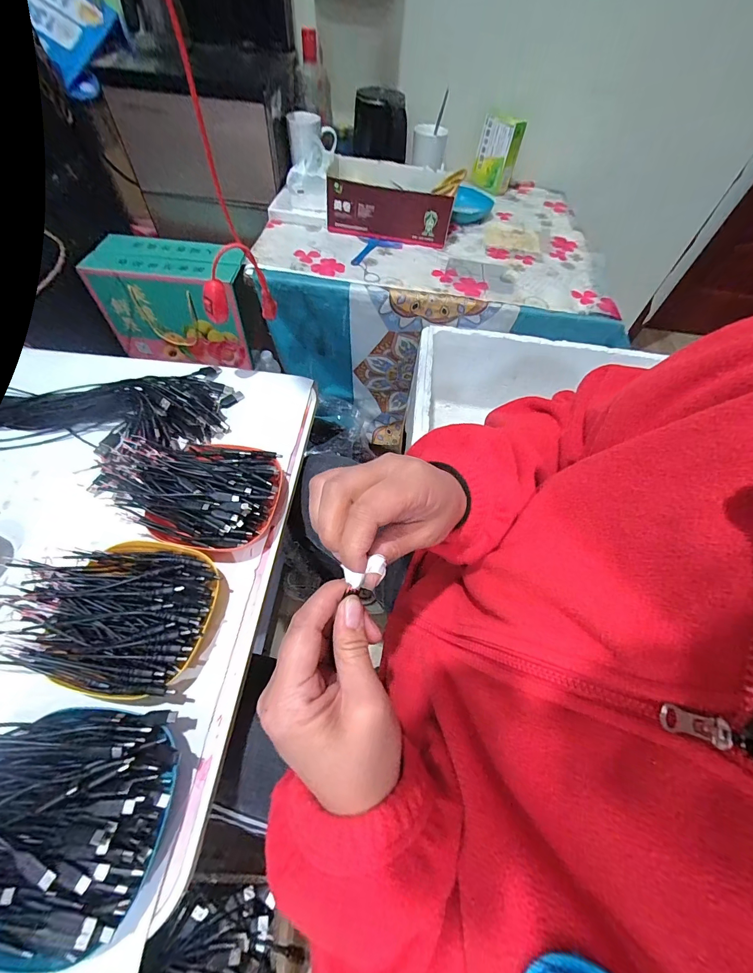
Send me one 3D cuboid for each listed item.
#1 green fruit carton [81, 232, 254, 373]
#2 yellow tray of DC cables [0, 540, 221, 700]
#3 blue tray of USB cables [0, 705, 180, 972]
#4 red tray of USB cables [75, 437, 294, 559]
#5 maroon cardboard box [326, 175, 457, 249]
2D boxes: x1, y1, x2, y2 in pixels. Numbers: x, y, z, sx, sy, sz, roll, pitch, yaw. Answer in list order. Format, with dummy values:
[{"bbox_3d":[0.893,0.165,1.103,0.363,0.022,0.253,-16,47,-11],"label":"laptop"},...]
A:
[{"bbox_3d":[-0.481,-0.447,0.906,0.319,0.233,0.145,5,58,-2],"label":"green fruit carton"},{"bbox_3d":[-0.240,0.116,0.346,0.164,0.052,0.133,14,58,4],"label":"yellow tray of DC cables"},{"bbox_3d":[-0.243,0.244,0.269,0.170,0.054,0.138,5,58,-2],"label":"blue tray of USB cables"},{"bbox_3d":[-0.205,0.003,0.422,0.186,0.064,0.131,14,58,4],"label":"red tray of USB cables"},{"bbox_3d":[0.023,-0.552,0.746,0.248,0.099,0.030,8,58,0],"label":"maroon cardboard box"}]

